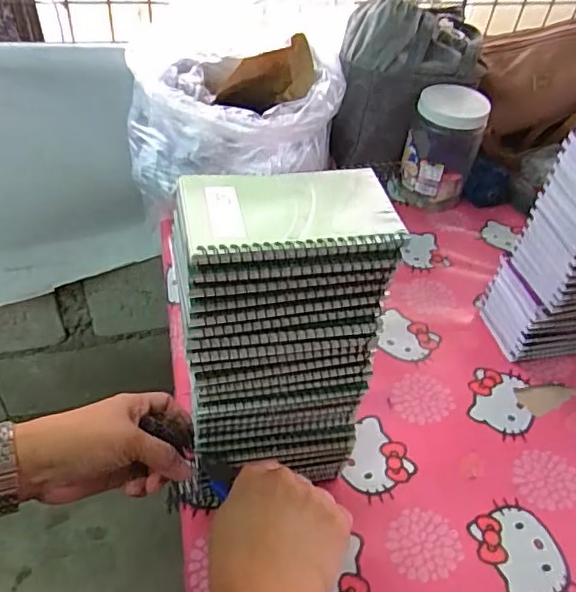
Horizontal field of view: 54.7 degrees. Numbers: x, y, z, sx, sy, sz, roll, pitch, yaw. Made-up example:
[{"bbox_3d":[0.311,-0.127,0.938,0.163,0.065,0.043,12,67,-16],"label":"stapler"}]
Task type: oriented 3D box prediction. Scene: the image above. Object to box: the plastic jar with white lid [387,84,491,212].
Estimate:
[{"bbox_3d":[0.229,-0.223,0.831,0.106,0.159,0.106,23,47,16],"label":"plastic jar with white lid"}]

